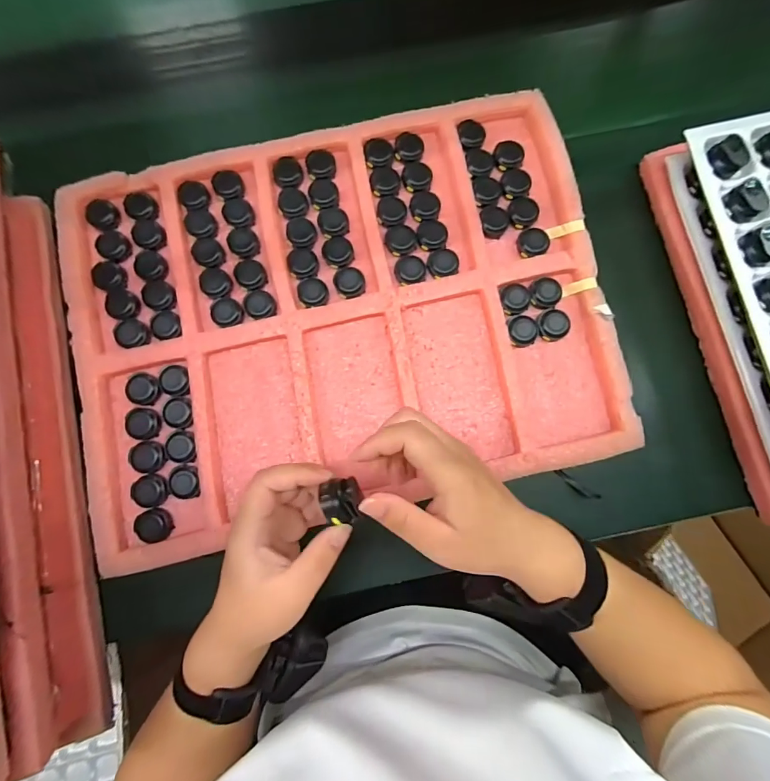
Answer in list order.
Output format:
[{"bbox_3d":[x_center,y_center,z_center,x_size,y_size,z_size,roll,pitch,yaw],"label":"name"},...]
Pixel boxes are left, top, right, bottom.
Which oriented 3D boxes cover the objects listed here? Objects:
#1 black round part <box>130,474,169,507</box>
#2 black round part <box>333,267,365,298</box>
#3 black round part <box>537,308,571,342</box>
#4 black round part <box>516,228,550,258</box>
[{"bbox_3d":[-0.213,0.091,0.383,0.029,0.012,0.028,0,82,1],"label":"black round part"},{"bbox_3d":[-0.034,-0.106,0.409,0.029,0.008,0.028,0,82,1],"label":"black round part"},{"bbox_3d":[0.162,-0.063,0.405,0.029,0.010,0.029,0,82,1],"label":"black round part"},{"bbox_3d":[0.146,-0.147,0.411,0.030,0.006,0.028,0,82,1],"label":"black round part"}]

